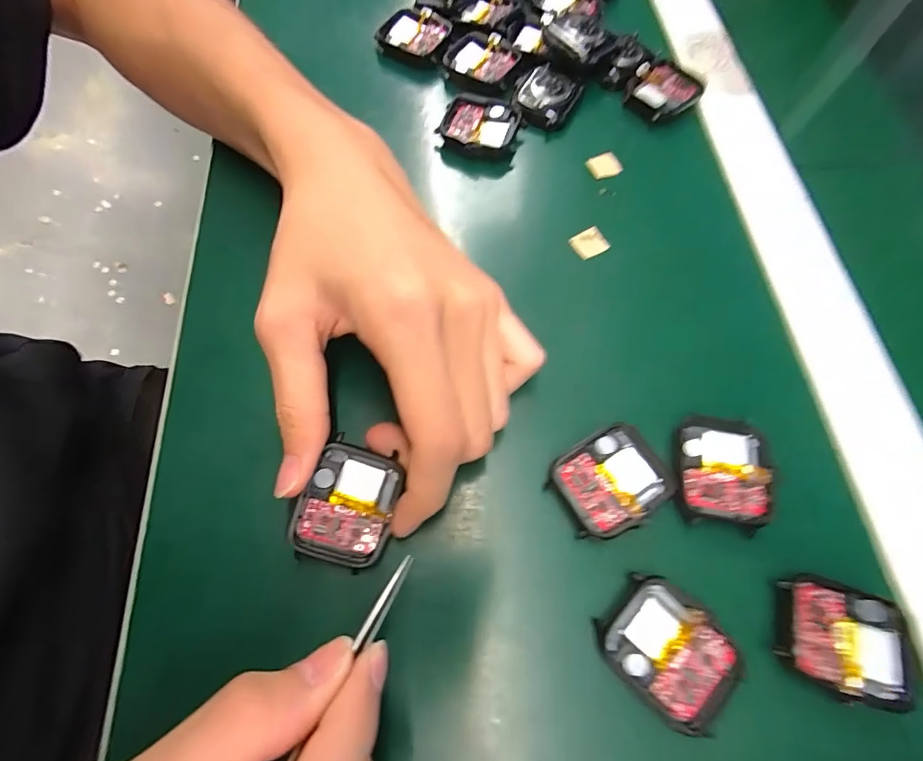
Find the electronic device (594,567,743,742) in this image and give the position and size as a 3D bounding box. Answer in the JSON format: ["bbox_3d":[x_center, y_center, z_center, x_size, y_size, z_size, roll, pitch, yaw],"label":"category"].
[{"bbox_3d":[0.075,0.097,0.165,0.045,0.008,0.037,42,72,15],"label":"electronic device"}]

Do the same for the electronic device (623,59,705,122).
[{"bbox_3d":[0.124,-0.179,0.279,0.040,0.009,0.043,37,71,13],"label":"electronic device"}]

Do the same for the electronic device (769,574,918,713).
[{"bbox_3d":[0.140,0.096,0.167,0.043,0.011,0.036,18,68,6],"label":"electronic device"}]

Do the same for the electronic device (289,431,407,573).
[{"bbox_3d":[-0.043,0.049,0.175,0.034,0.015,0.043,18,68,6],"label":"electronic device"}]

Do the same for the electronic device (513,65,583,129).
[{"bbox_3d":[0.052,-0.174,0.277,0.035,0.011,0.040,29,69,10],"label":"electronic device"}]

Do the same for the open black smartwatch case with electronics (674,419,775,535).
[{"bbox_3d":[0.109,0.038,0.190,0.037,0.010,0.043,11,67,3],"label":"open black smartwatch case with electronics"}]

